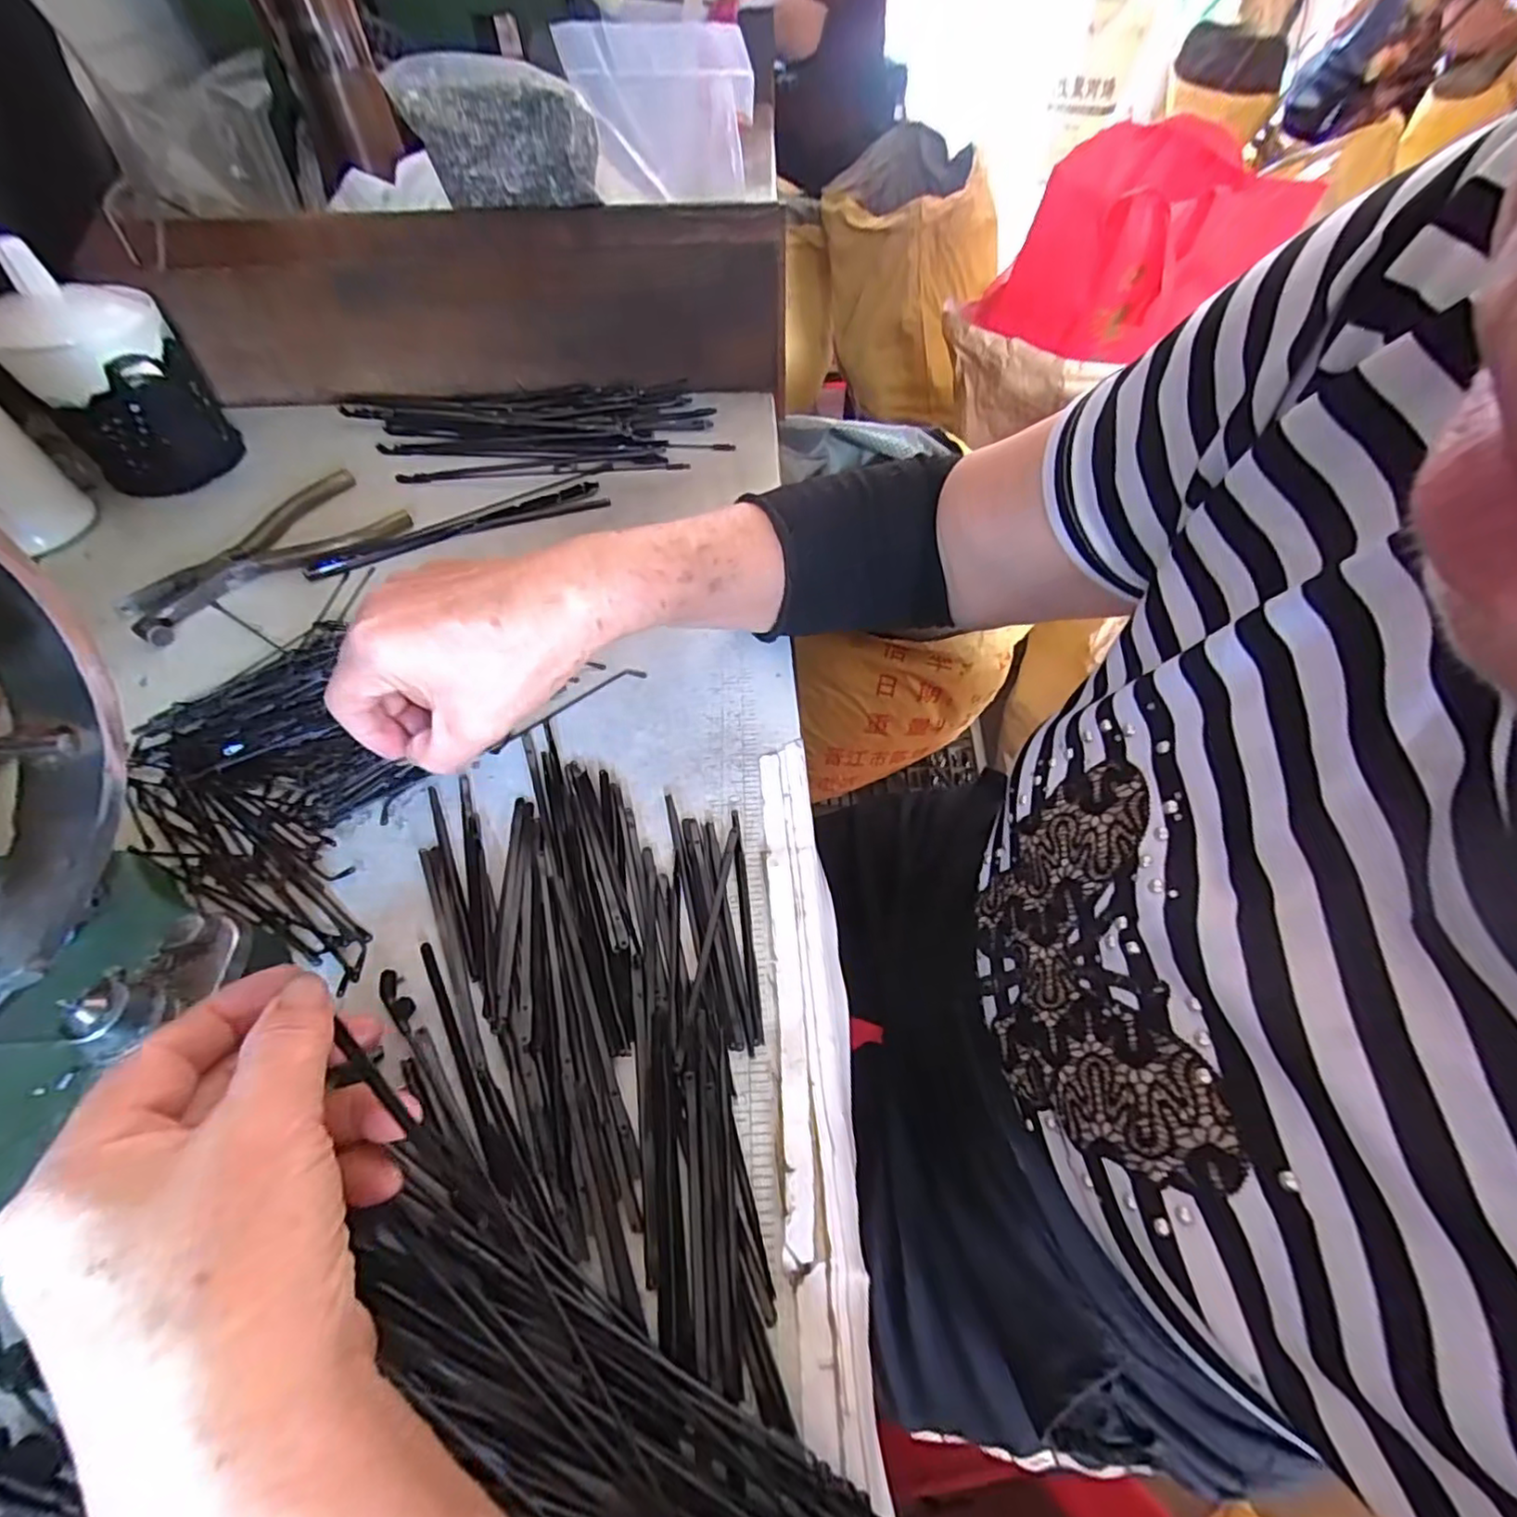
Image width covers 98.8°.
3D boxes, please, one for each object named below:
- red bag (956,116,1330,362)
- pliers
[{"bbox_3d":[0.477,-0.664,0.844,0.263,0.180,0.281,-30,59,-19],"label":"red bag"},{"bbox_3d":[-0.306,-0.129,0.401,0.076,0.013,0.154,39,63,24],"label":"pliers"}]

